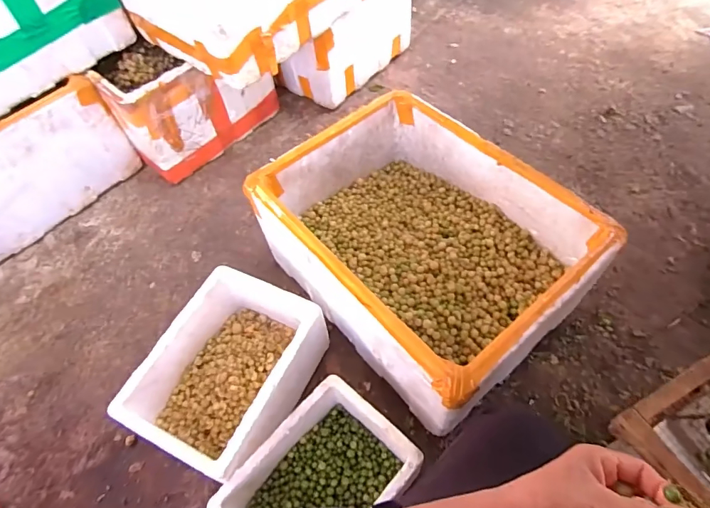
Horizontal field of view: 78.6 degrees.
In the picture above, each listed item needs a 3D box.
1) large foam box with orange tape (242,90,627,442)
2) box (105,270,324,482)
[{"bbox_3d":[0.137,-0.020,0.914,0.444,0.259,0.581,-37,59,-18],"label":"large foam box with orange tape"},{"bbox_3d":[-0.244,0.228,0.879,0.263,0.152,0.358,21,61,16],"label":"box"}]

